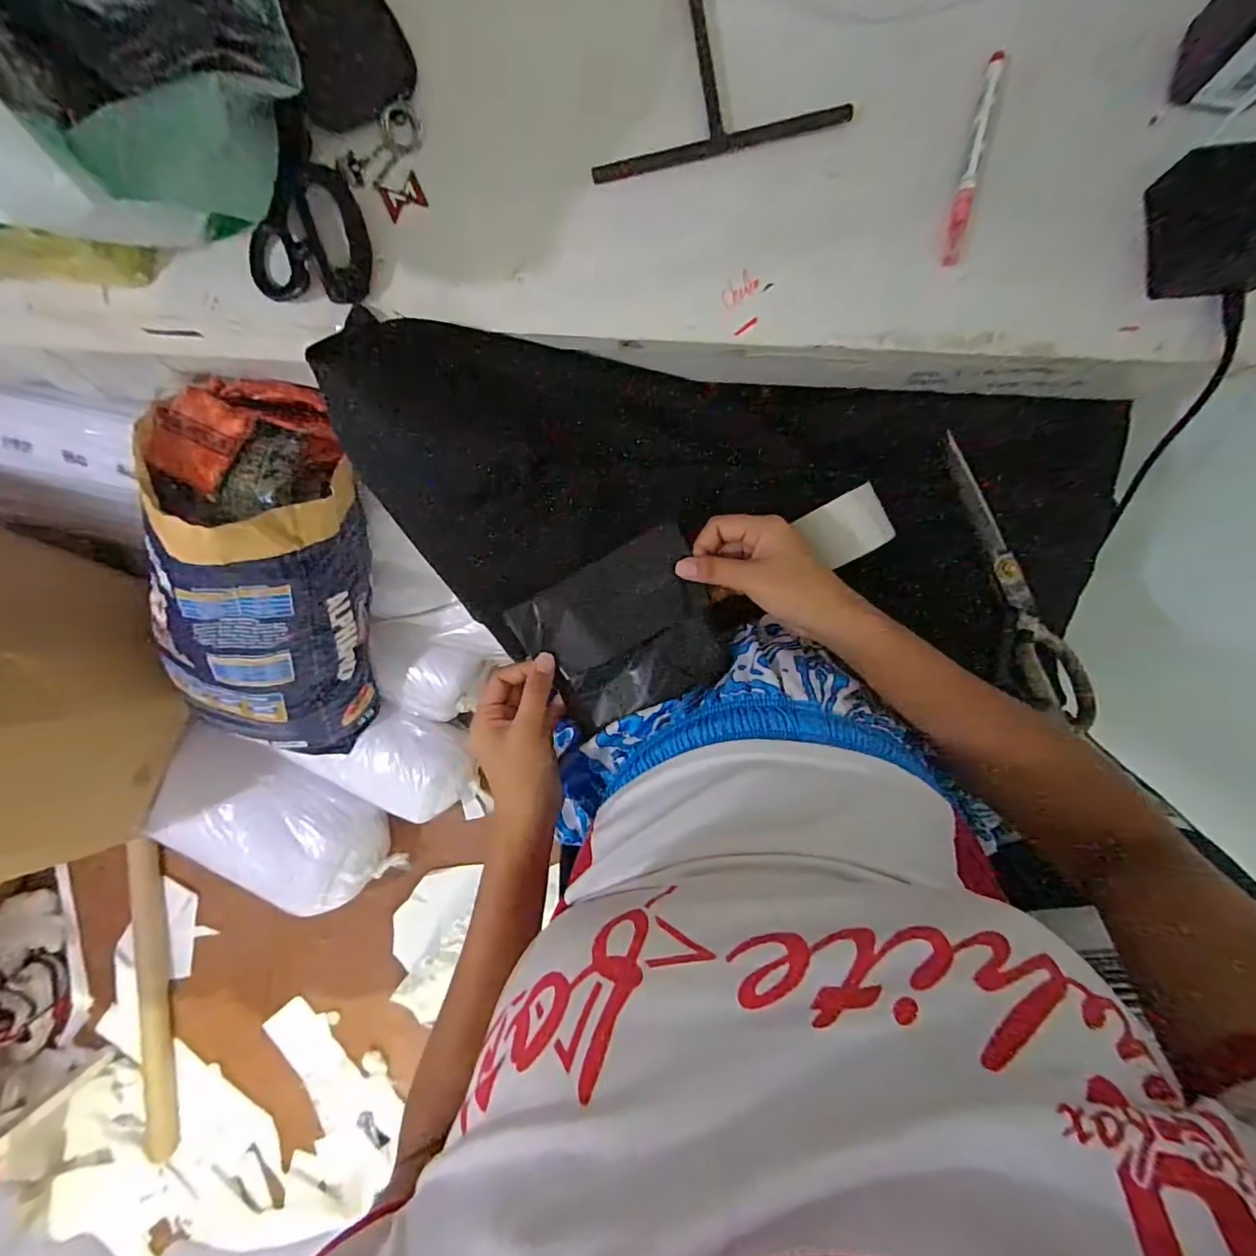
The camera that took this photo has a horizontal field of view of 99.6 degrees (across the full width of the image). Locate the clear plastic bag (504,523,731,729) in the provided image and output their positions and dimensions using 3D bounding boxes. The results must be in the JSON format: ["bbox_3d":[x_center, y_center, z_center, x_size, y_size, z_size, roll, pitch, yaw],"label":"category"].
[{"bbox_3d":[-0.003,0.005,0.390,0.133,0.026,0.114,-25,91,3],"label":"clear plastic bag"}]

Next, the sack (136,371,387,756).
[{"bbox_3d":[-0.578,-0.005,0.877,0.243,0.241,0.665,16,132,1],"label":"sack"}]

